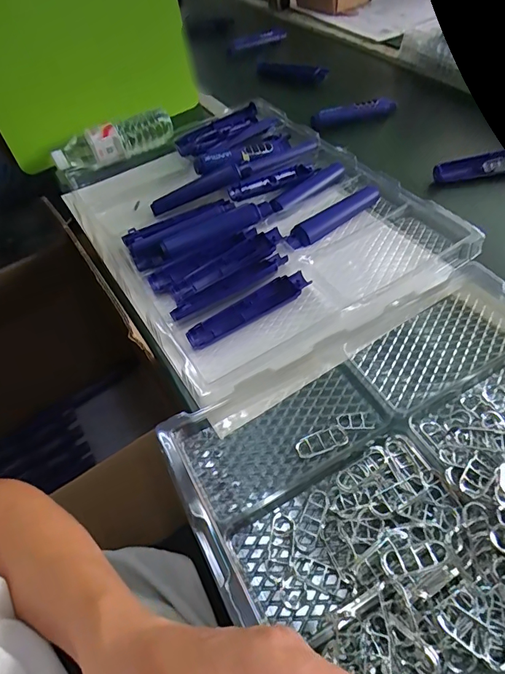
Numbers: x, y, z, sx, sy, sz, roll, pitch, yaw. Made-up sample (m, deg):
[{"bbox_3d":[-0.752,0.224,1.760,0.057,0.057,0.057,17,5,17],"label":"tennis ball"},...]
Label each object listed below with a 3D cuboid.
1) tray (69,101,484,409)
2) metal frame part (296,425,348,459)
[{"bbox_3d":[-0.003,-0.187,0.650,0.447,0.059,0.554,-28,55,-16],"label":"tray"},{"bbox_3d":[0.068,0.103,0.414,0.051,0.007,0.023,-18,53,-9],"label":"metal frame part"}]

